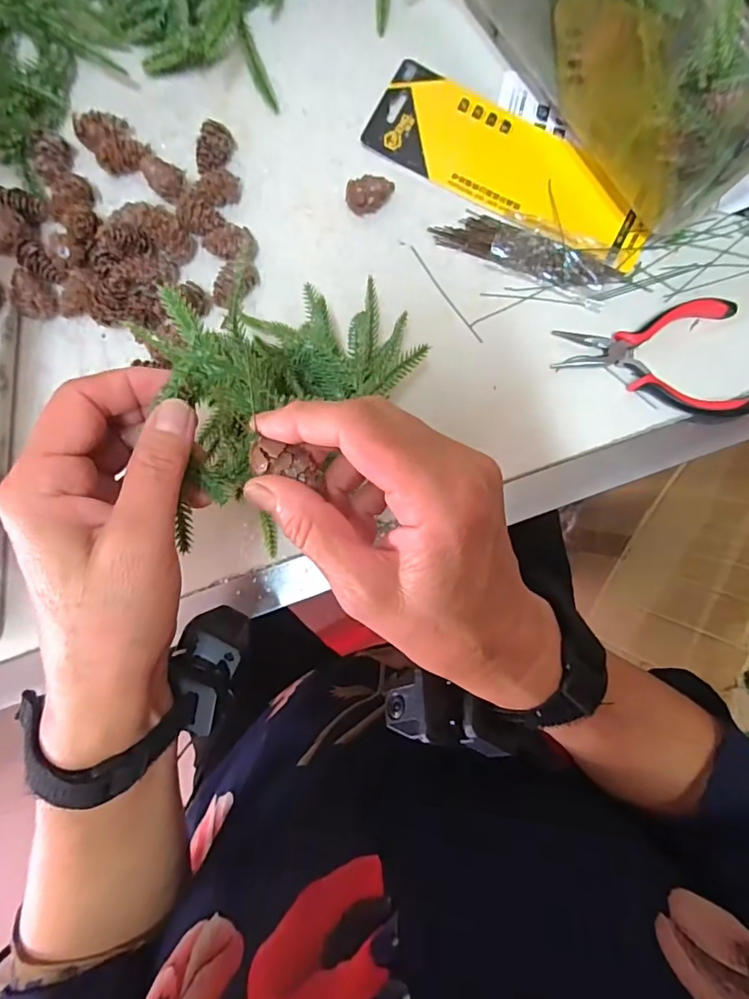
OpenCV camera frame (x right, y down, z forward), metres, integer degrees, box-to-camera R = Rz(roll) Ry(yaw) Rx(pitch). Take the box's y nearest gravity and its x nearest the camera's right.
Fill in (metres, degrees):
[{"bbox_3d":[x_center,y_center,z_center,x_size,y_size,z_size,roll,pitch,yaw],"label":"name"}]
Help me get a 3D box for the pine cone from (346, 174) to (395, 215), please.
[{"bbox_3d":[-0.003,-0.219,0.360,0.033,0.020,0.019,1,84,-1],"label":"pine cone"}]

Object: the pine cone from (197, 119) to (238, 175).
[{"bbox_3d":[-0.116,-0.252,0.360,0.018,0.019,0.036,16,83,1],"label":"pine cone"}]

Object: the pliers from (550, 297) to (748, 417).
[{"bbox_3d":[0.196,-0.100,0.351,0.129,0.012,0.082,0,84,-1],"label":"pliers"}]

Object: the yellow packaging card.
[{"bbox_3d":[0.104,-0.246,0.367,0.220,0.011,0.078,29,85,2],"label":"yellow packaging card"}]

